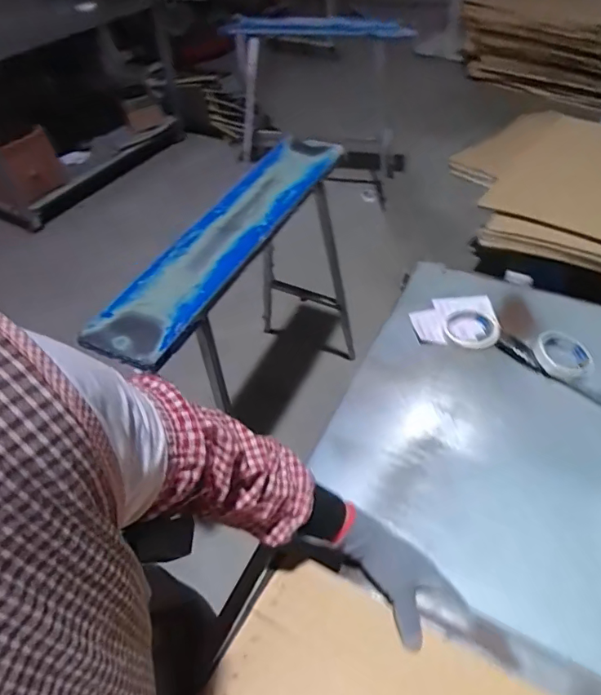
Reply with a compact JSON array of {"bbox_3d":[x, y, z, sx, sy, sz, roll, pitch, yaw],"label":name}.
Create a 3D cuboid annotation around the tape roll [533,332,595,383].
[{"bbox_3d":[0.437,0.011,0.813,0.091,0.021,0.088,-2,48,2],"label":"tape roll"}]

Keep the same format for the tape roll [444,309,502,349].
[{"bbox_3d":[0.304,-0.034,0.875,0.094,0.012,0.089,-2,48,2],"label":"tape roll"}]

